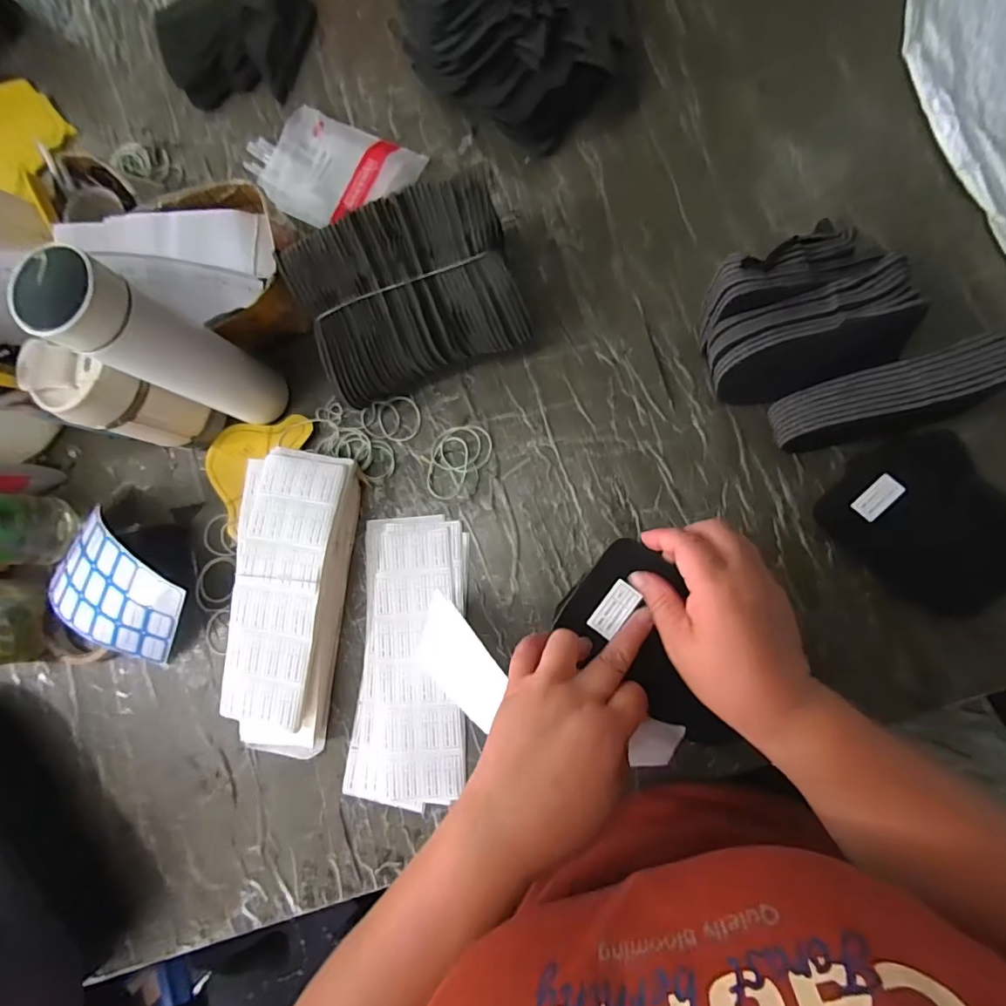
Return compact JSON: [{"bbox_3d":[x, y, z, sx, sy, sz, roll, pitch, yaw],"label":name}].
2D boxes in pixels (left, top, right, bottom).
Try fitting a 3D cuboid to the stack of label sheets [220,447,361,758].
[{"bbox_3d":[-0.219,0.097,0.487,0.112,0.044,0.294,6,86,9],"label":"stack of label sheets"}]

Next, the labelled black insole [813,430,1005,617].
[{"bbox_3d":[0.367,0.015,0.417,0.153,0.015,0.124,41,92,10],"label":"labelled black insole"}]

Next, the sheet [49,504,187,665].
[{"bbox_3d":[-0.392,0.092,0.498,0.144,0.026,0.124,33,109,2],"label":"sheet"}]

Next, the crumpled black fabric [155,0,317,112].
[{"bbox_3d":[-0.311,-0.541,0.565,0.163,0.034,0.161,19,88,10],"label":"crumpled black fabric"}]

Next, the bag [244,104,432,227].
[{"bbox_3d":[-0.199,-0.369,0.549,0.201,0.019,0.114,29,90,10],"label":"bag"}]

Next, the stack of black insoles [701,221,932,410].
[{"bbox_3d":[0.243,-0.151,0.417,0.139,0.098,0.106,-15,83,7],"label":"stack of black insoles"}]

